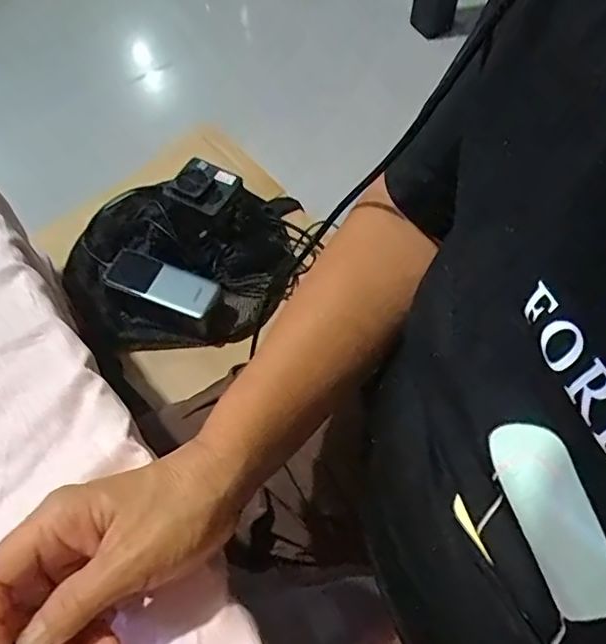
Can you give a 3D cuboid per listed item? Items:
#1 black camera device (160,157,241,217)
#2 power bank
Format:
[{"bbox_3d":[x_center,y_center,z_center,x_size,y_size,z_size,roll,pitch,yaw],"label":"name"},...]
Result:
[{"bbox_3d":[-0.126,-0.169,0.702,0.071,0.030,0.080,37,63,-4],"label":"black camera device"},{"bbox_3d":[-0.165,-0.046,0.641,0.131,0.015,0.052,22,59,17],"label":"power bank"}]

